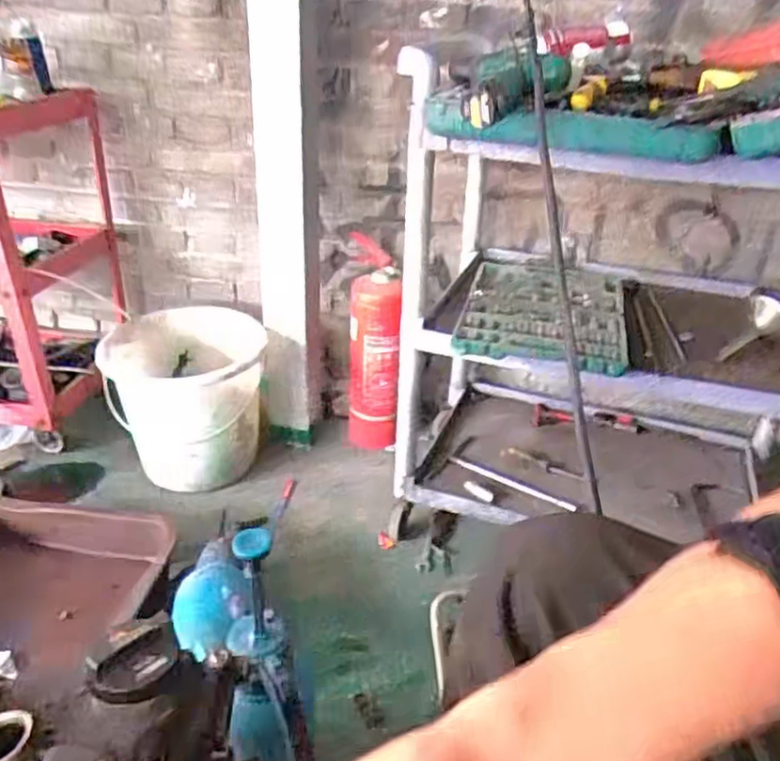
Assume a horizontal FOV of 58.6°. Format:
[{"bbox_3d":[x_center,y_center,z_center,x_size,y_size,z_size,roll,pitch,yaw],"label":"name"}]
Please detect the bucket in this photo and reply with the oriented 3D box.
[{"bbox_3d":[-0.436,0.046,1.522,0.326,0.298,0.291,-4,29,-13],"label":"bucket"}]

